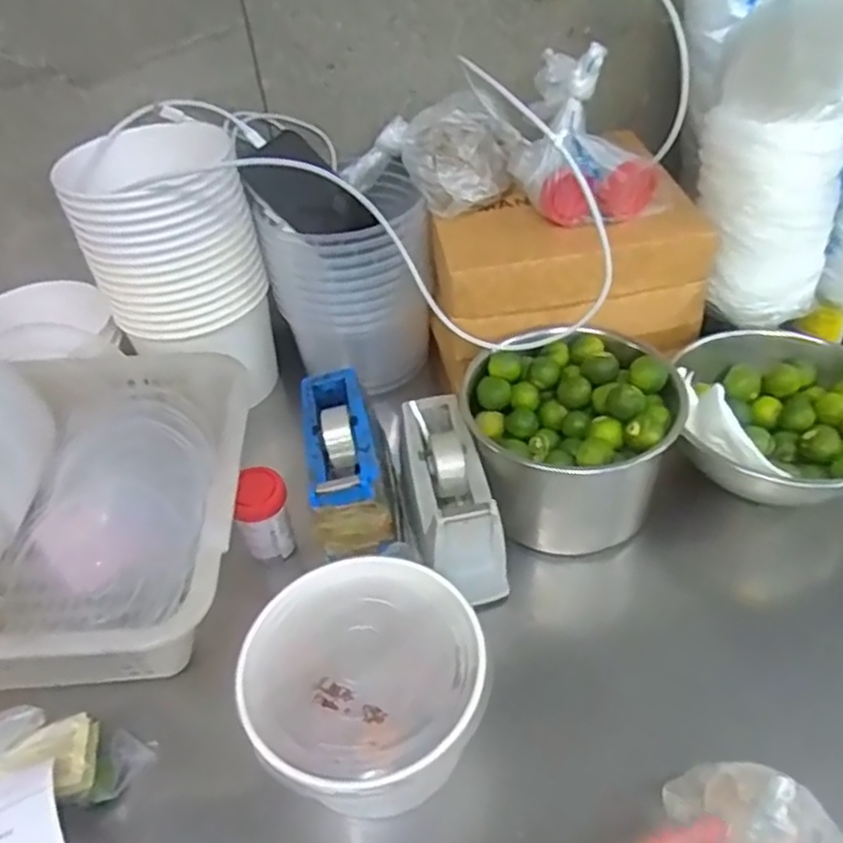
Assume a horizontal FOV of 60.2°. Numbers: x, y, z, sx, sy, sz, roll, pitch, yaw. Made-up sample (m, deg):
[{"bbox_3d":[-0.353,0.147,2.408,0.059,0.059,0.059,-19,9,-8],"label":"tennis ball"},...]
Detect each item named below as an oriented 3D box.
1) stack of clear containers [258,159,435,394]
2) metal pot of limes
[{"bbox_3d":[-0.057,-0.133,0.673,0.138,0.179,0.133,0,43,7],"label":"stack of clear containers"},{"bbox_3d":[0.110,0.016,0.551,0.146,0.118,0.128,15,47,21],"label":"metal pot of limes"}]

